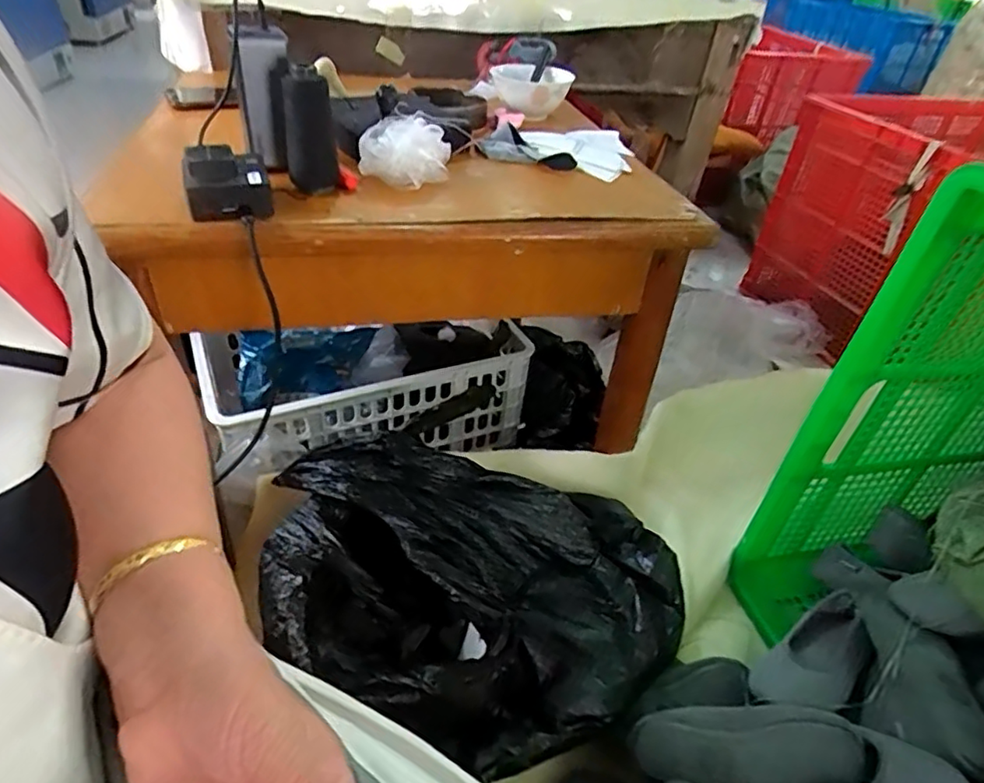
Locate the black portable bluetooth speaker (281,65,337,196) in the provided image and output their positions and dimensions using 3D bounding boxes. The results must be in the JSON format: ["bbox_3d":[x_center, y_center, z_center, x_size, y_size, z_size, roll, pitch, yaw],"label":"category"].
[{"bbox_3d":[-0.176,-0.250,0.580,0.047,0.105,0.036,-5,40,-14],"label":"black portable bluetooth speaker"}]

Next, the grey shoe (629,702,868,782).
[{"bbox_3d":[0.274,0.384,0.643,0.246,0.061,0.082,5,38,-1],"label":"grey shoe"}]

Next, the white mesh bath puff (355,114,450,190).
[{"bbox_3d":[-0.094,-0.255,0.640,0.096,0.049,0.072,1,39,-6],"label":"white mesh bath puff"}]

